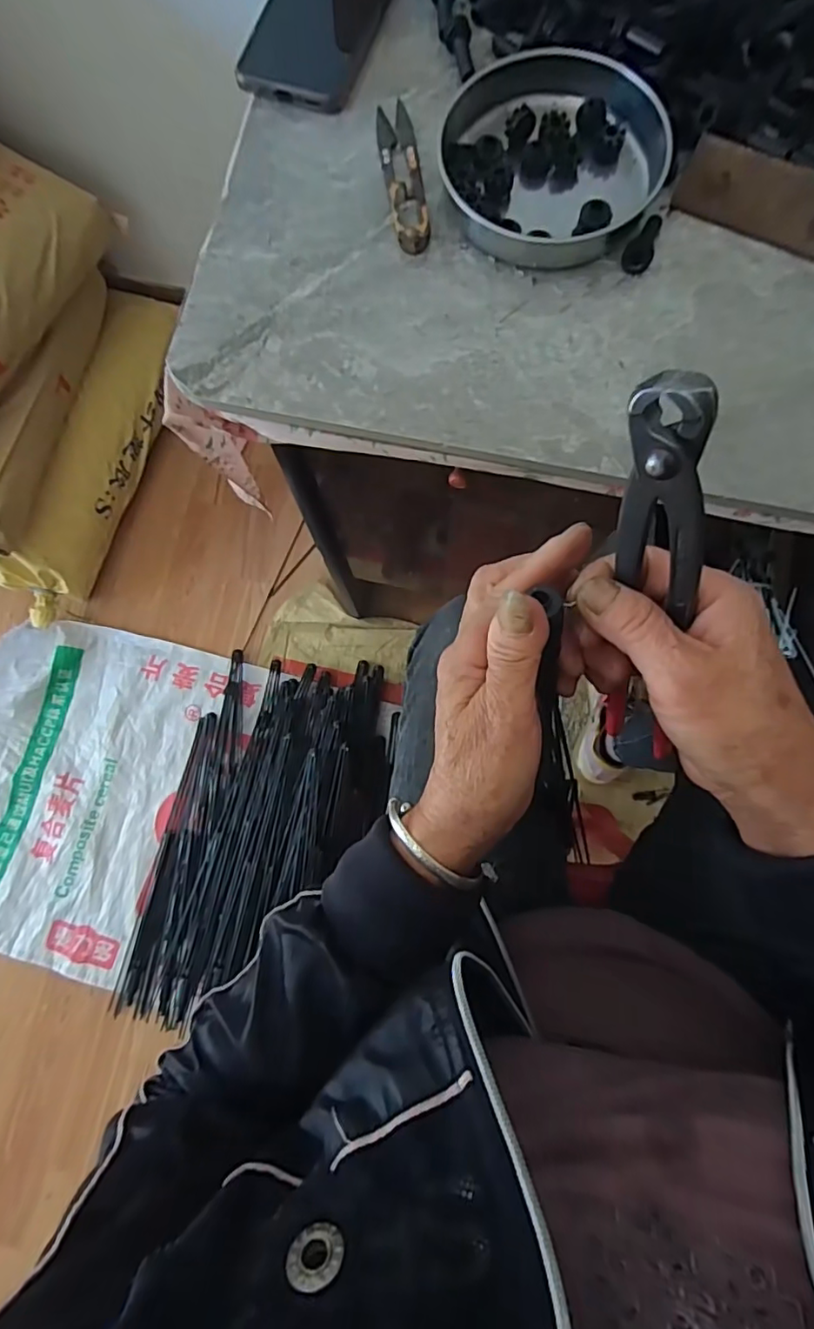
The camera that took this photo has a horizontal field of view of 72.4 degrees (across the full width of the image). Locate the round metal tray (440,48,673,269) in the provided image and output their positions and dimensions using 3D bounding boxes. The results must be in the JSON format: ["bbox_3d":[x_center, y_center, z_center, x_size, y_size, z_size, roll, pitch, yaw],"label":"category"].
[{"bbox_3d":[0.092,-0.323,0.351,0.134,0.028,0.134,4,80,2],"label":"round metal tray"}]

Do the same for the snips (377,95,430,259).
[{"bbox_3d":[-0.003,-0.325,0.365,0.024,0.011,0.119,-8,80,0],"label":"snips"}]

